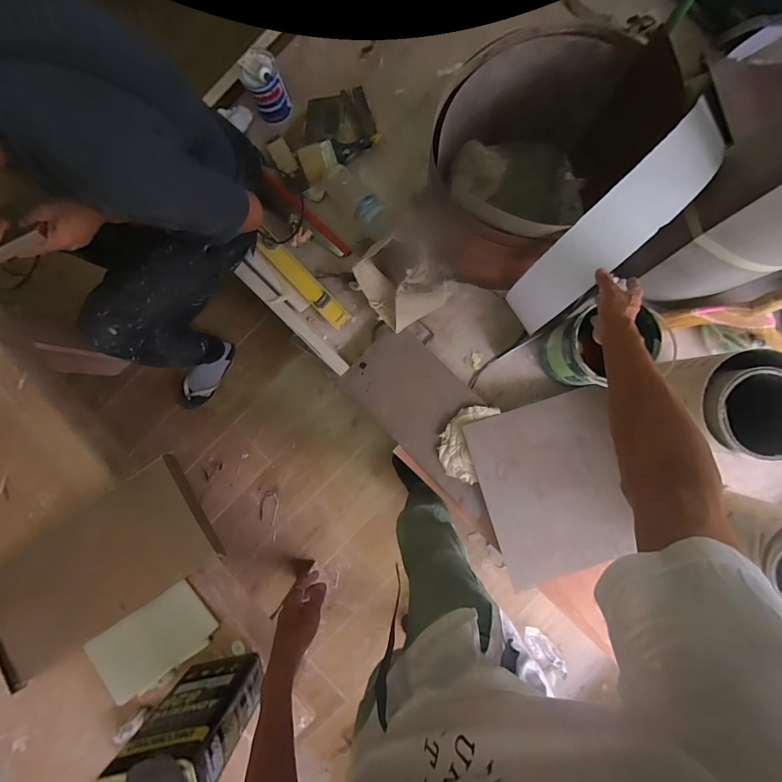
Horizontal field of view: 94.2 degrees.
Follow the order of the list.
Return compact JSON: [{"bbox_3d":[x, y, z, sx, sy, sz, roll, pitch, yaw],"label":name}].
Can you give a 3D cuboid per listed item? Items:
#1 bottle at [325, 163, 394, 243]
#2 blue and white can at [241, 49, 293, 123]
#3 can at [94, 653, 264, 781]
[{"bbox_3d":[-0.083,-0.492,0.951,0.085,0.082,0.228,-38,87,1],"label":"bottle"},{"bbox_3d":[-0.326,-0.791,0.935,0.091,0.122,0.103,-29,88,2],"label":"blue and white can"},{"bbox_3d":[-0.365,0.611,0.655,0.163,0.236,0.090,-18,88,2],"label":"can"}]

